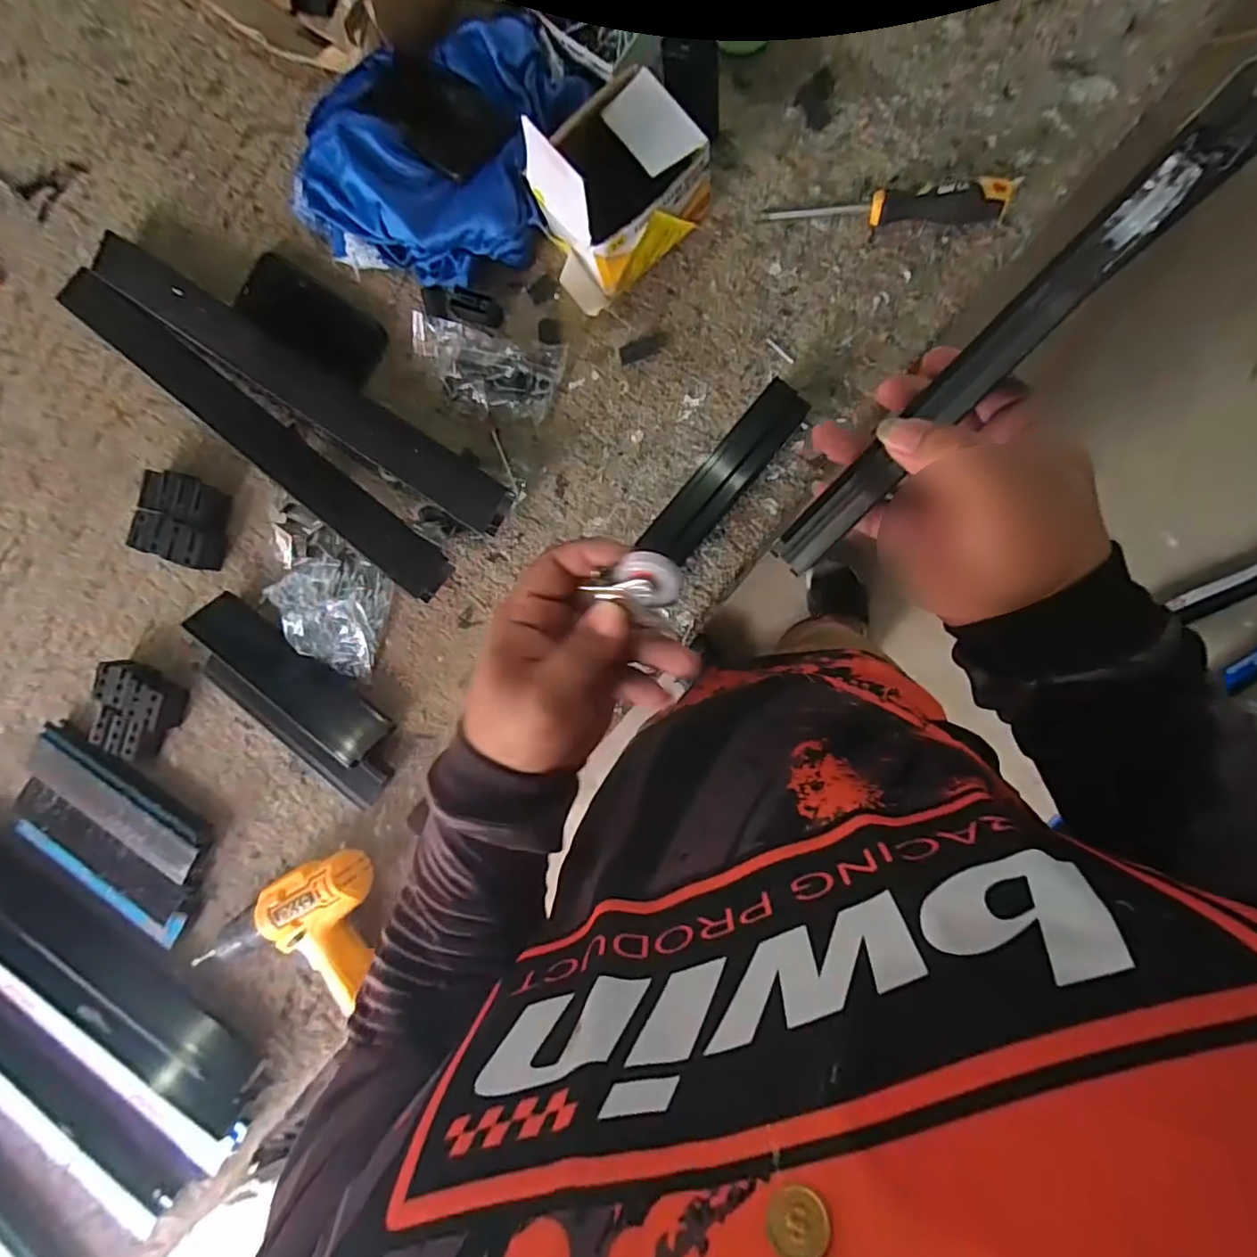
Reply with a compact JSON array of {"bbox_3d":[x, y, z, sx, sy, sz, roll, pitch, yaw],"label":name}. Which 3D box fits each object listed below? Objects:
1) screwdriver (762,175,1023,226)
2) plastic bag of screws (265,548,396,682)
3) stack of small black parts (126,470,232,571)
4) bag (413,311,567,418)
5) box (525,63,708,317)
[{"bbox_3d":[0.222,-0.369,0.500,0.201,0.033,0.028,6,94,9],"label":"screwdriver"},{"bbox_3d":[-0.312,-0.026,0.602,0.133,0.029,0.112,29,97,7],"label":"plastic bag of screws"},{"bbox_3d":[-0.480,-0.118,0.625,0.093,0.029,0.089,18,95,8],"label":"stack of small black parts"},{"bbox_3d":[-0.141,-0.249,0.566,0.145,0.029,0.075,14,95,8],"label":"bag"},{"bbox_3d":[-0.016,-0.381,0.505,0.157,0.112,0.108,-40,86,9],"label":"box"}]

